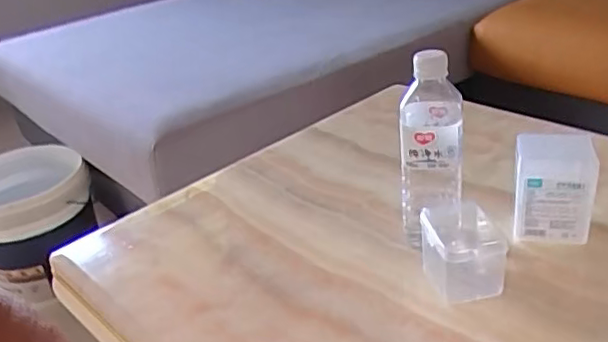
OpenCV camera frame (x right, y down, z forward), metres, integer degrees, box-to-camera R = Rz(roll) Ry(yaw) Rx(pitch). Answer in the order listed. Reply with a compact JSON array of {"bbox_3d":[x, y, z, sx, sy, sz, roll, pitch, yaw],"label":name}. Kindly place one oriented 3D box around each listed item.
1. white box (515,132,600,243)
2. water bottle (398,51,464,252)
[{"bbox_3d":[0.261,0.019,0.651,0.075,0.110,0.056,1,29,13],"label":"white box"},{"bbox_3d":[0.133,-0.022,0.644,0.060,0.212,0.073,2,29,14],"label":"water bottle"}]

